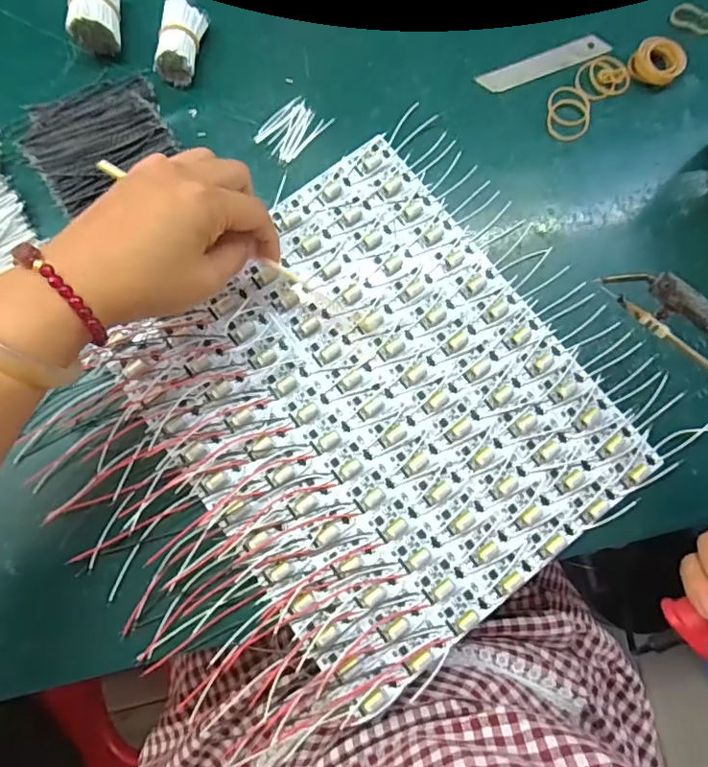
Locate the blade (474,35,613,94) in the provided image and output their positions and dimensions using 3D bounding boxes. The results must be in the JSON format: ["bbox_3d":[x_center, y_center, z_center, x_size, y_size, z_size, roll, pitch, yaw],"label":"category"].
[{"bbox_3d":[0.139,-0.234,0.394,0.098,0.004,0.019,-22,82,-5],"label":"blade"}]

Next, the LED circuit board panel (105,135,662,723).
[{"bbox_3d":[0.014,0.014,0.345,0.238,0.011,0.276,-38,84,-7],"label":"LED circuit board panel"}]

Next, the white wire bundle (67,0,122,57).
[{"bbox_3d":[-0.182,-0.264,0.381,0.030,0.030,0.050,-3,81,-2],"label":"white wire bundle"}]

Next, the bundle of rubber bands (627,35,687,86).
[{"bbox_3d":[0.222,-0.234,0.390,0.042,0.013,0.033,-17,81,-5],"label":"bundle of rubber bands"}]

